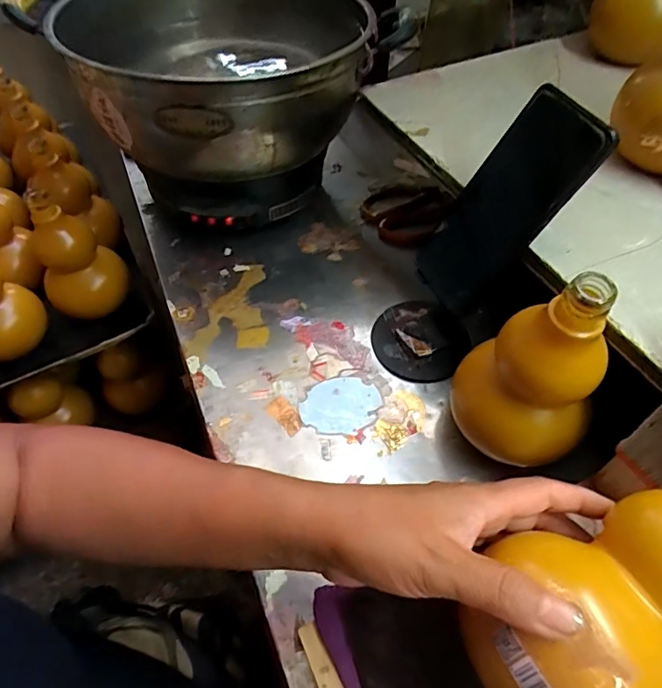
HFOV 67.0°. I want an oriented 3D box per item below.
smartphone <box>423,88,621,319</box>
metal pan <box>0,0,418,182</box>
[{"bbox_3d":[0.126,-0.100,0.375,0.013,0.163,0.076,7,44,-36],"label":"smartphone"},{"bbox_3d":[-0.106,-0.298,0.522,0.328,0.119,0.301,-15,53,-10],"label":"metal pan"}]

